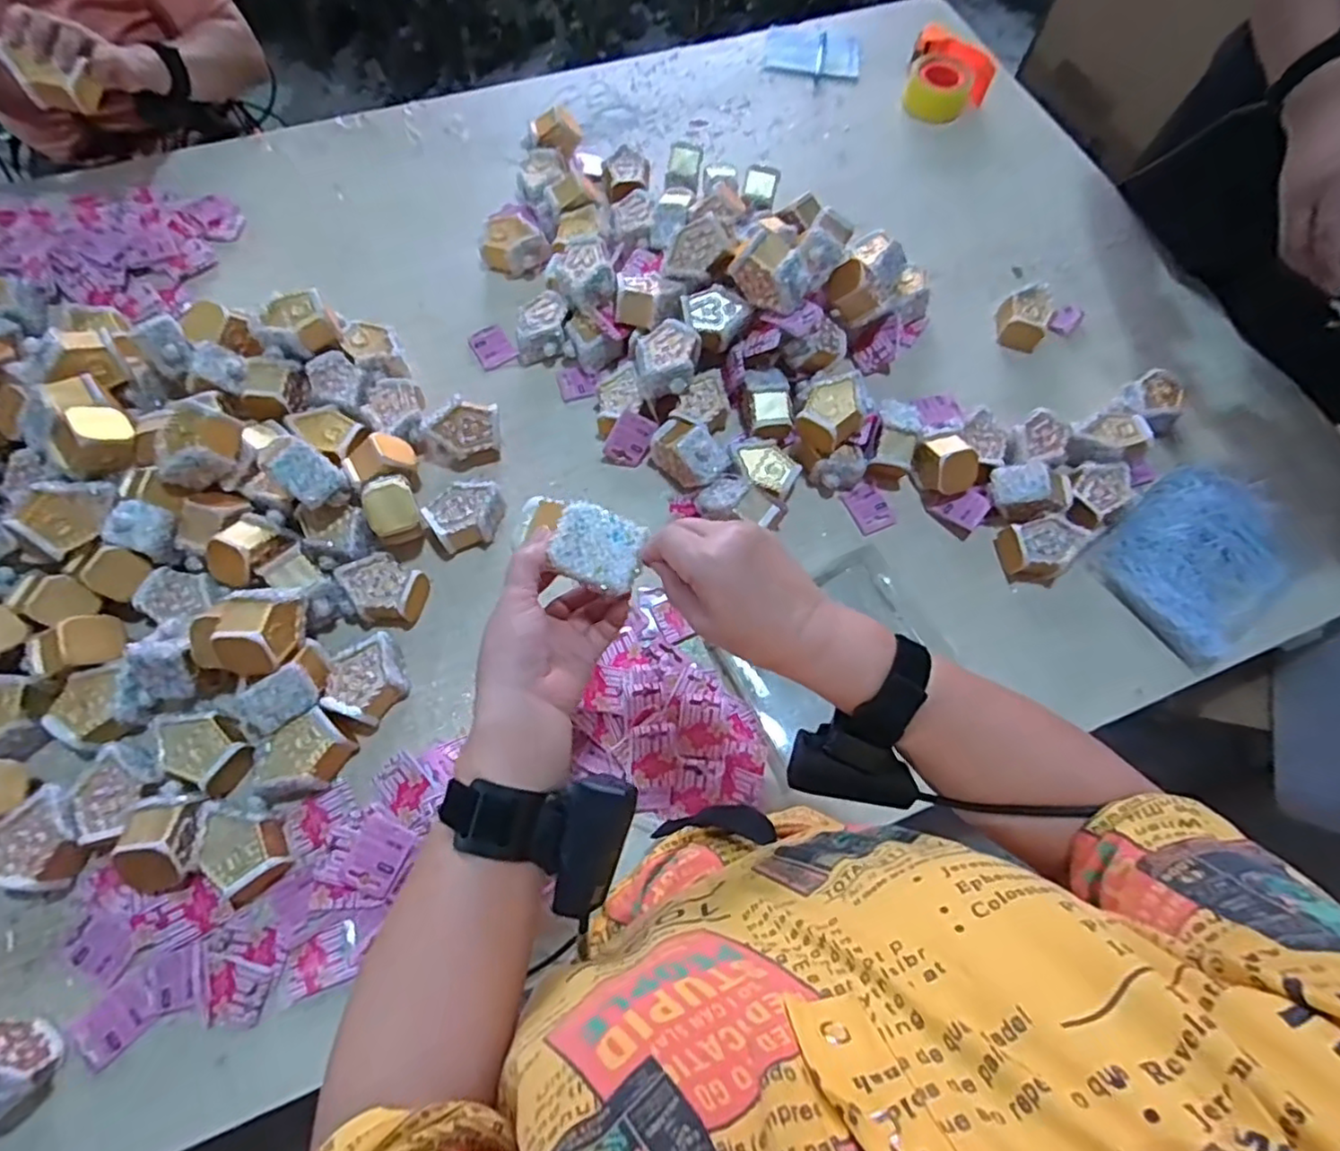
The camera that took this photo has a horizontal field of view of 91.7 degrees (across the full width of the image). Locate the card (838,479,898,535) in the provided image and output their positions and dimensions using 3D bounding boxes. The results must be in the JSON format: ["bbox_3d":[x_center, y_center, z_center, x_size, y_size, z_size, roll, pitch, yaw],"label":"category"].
[{"bbox_3d":[0.232,-0.079,0.762,0.044,0.006,0.059,-26,74,4],"label":"card"}]

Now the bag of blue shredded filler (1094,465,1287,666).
[{"bbox_3d":[0.611,-0.023,0.744,0.218,0.035,0.175,-34,74,-15],"label":"bag of blue shredded filler"}]

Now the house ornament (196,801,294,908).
[{"bbox_3d":[-0.378,0.239,0.576,0.058,0.046,0.083,-29,73,-13],"label":"house ornament"}]

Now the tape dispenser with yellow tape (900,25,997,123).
[{"bbox_3d":[0.438,-0.782,1.024,0.128,0.058,0.156,18,69,4],"label":"tape dispenser with yellow tape"}]

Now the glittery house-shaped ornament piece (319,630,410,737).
[{"bbox_3d":[-0.296,0.107,0.640,0.079,0.048,0.073,-33,74,-14],"label":"glittery house-shaped ornament piece"}]

